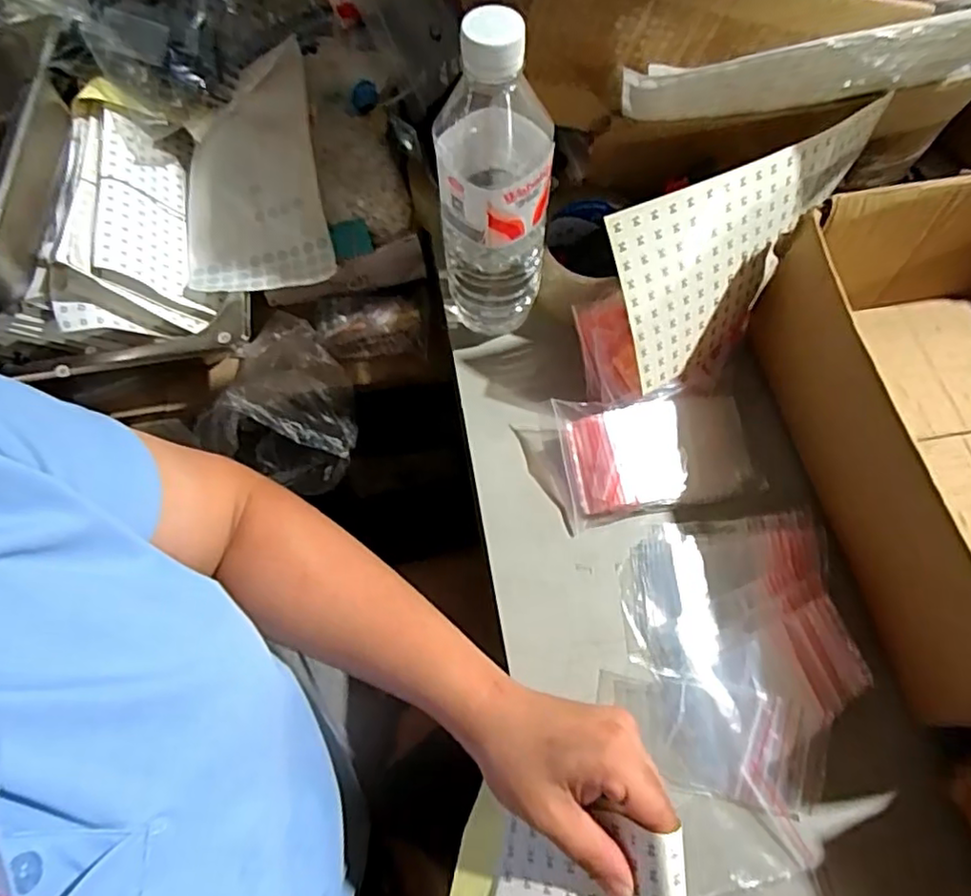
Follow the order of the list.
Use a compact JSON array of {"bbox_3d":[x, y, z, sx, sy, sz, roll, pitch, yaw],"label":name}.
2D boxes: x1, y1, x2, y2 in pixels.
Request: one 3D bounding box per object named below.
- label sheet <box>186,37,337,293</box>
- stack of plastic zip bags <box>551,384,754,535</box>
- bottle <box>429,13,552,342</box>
[{"bbox_3d":[-0.202,-0.229,0.549,0.121,0.022,0.202,-12,81,5],"label":"label sheet"},{"bbox_3d":[0.122,0.002,0.455,0.133,0.033,0.079,-10,66,-3],"label":"stack of plastic zip bags"},{"bbox_3d":[0.006,-0.160,0.415,0.068,0.221,0.064,2,66,2],"label":"bottle"}]

